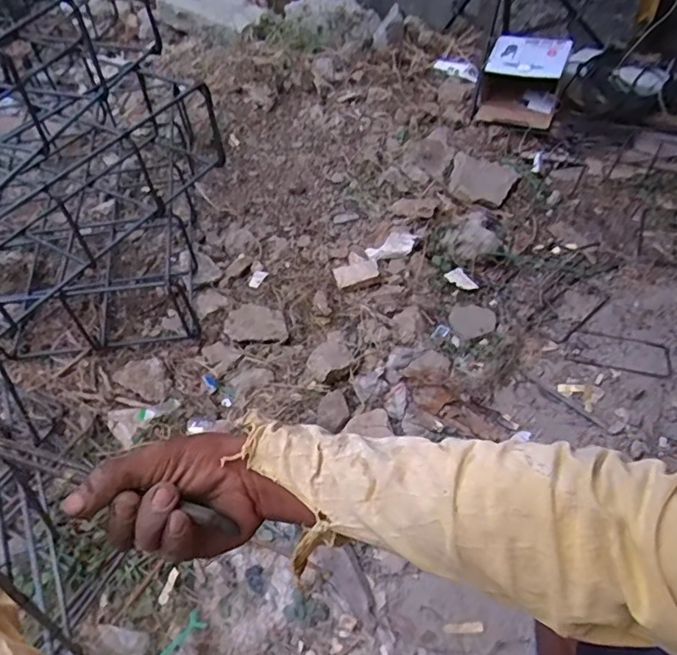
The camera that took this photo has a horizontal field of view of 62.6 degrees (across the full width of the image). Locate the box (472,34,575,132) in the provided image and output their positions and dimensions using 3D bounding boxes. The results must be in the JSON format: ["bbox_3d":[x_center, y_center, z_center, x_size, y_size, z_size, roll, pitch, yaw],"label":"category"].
[{"bbox_3d":[0.543,-0.744,1.636,0.227,0.147,0.267,11,49,14],"label":"box"}]

